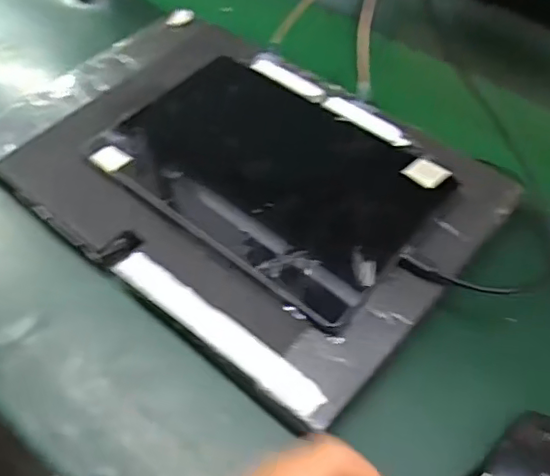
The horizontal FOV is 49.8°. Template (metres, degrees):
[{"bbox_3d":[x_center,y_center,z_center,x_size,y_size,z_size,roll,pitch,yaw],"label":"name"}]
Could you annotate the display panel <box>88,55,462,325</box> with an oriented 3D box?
[{"bbox_3d":[-0.007,-0.057,0.471,0.255,0.008,0.168,31,60,23],"label":"display panel"}]

